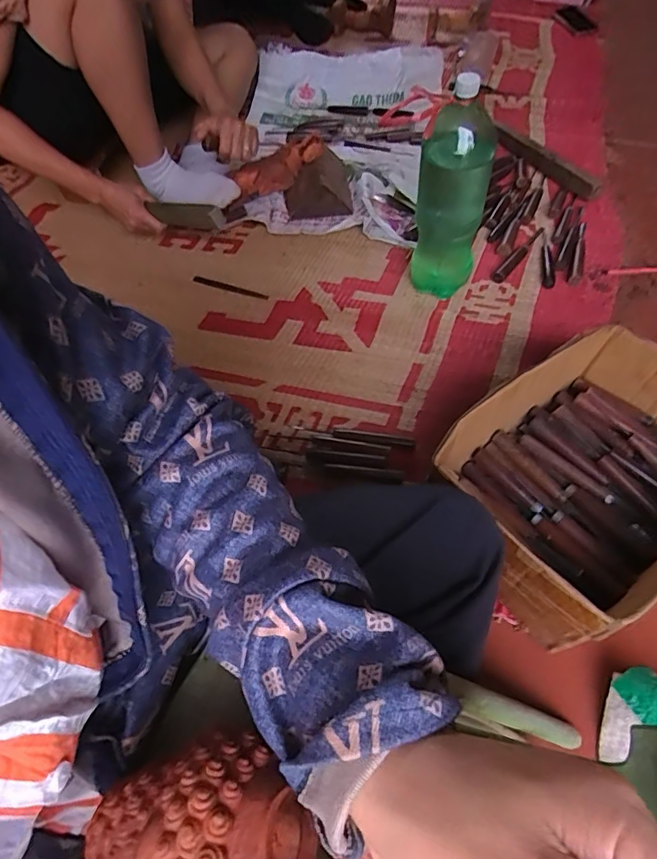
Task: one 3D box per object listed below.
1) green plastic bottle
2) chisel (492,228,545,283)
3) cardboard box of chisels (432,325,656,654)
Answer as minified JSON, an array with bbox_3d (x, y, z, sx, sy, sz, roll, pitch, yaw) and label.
[{"bbox_3d":[0.186,-0.345,0.767,0.099,0.352,0.087,8,58,7],"label":"green plastic bottle"},{"bbox_3d":[0.365,-0.333,0.947,0.021,0.027,0.179,35,65,22],"label":"chisel"},{"bbox_3d":[0.303,0.047,0.586,0.324,0.138,0.239,-35,62,-18],"label":"cardboard box of chisels"}]

